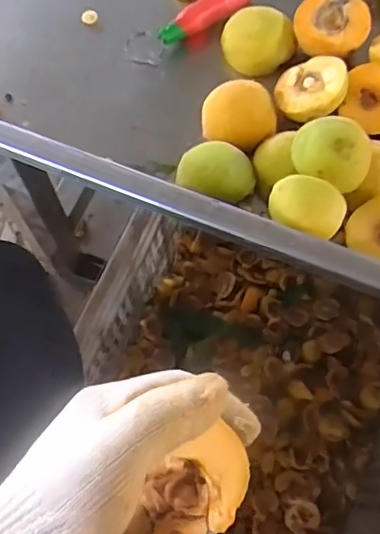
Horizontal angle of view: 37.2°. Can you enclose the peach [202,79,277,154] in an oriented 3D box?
[{"bbox_3d":[0.042,-0.125,0.483,0.061,0.050,0.054,-3,68,0],"label":"peach"}]

